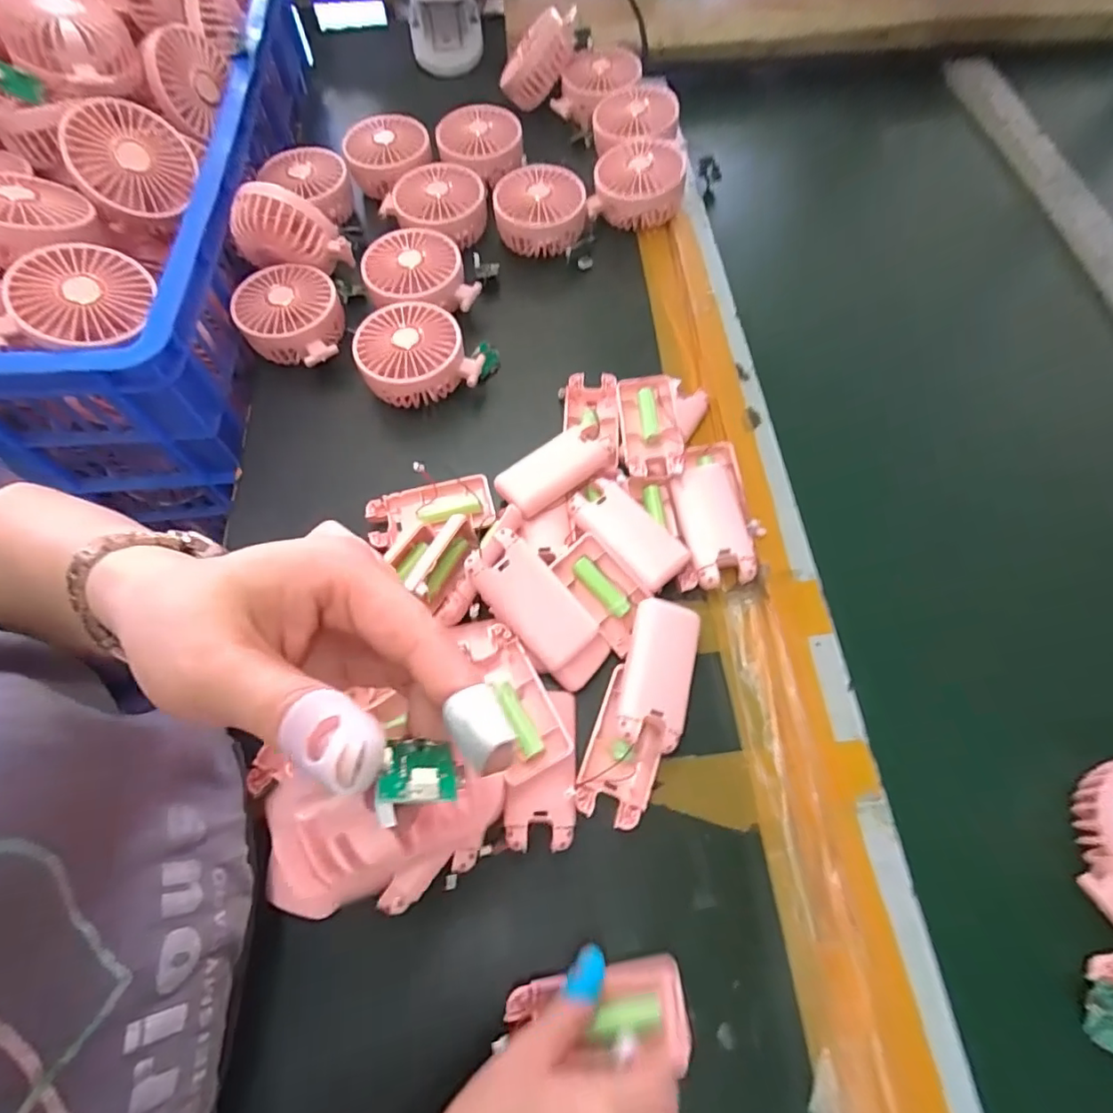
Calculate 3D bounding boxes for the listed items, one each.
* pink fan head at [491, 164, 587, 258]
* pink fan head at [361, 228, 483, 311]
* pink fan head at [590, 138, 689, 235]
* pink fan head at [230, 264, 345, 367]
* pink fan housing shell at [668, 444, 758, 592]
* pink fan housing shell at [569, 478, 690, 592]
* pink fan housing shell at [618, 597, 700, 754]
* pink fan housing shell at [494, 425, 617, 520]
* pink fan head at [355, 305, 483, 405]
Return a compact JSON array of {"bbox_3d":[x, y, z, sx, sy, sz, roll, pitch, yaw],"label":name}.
[{"bbox_3d":[-0.016,-0.341,0.549,0.086,0.047,0.087,-5,65,-1],"label":"pink fan head"},{"bbox_3d":[-0.129,-0.256,0.509,0.089,0.035,0.091,0,65,1],"label":"pink fan head"},{"bbox_3d":[0.082,-0.375,0.557,0.088,0.046,0.084,10,66,5],"label":"pink fan head"},{"bbox_3d":[-0.231,-0.216,0.494,0.086,0.041,0.083,0,65,1],"label":"pink fan head"},{"bbox_3d":[0.117,-0.037,0.416,0.054,0.020,0.119,-2,65,0],"label":"pink fan housing shell"},{"bbox_3d":[0.052,-0.017,0.407,0.041,0.014,0.090,-40,71,-16],"label":"pink fan housing shell"},{"bbox_3d":[0.066,0.077,0.366,0.041,0.026,0.091,13,66,6],"label":"pink fan housing shell"},{"bbox_3d":[0.000,-0.066,0.426,0.092,0.019,0.044,-31,69,-13],"label":"pink fan housing shell"},{"bbox_3d":[-0.118,-0.175,0.477,0.097,0.046,0.080,-11,66,-4],"label":"pink fan head"}]

